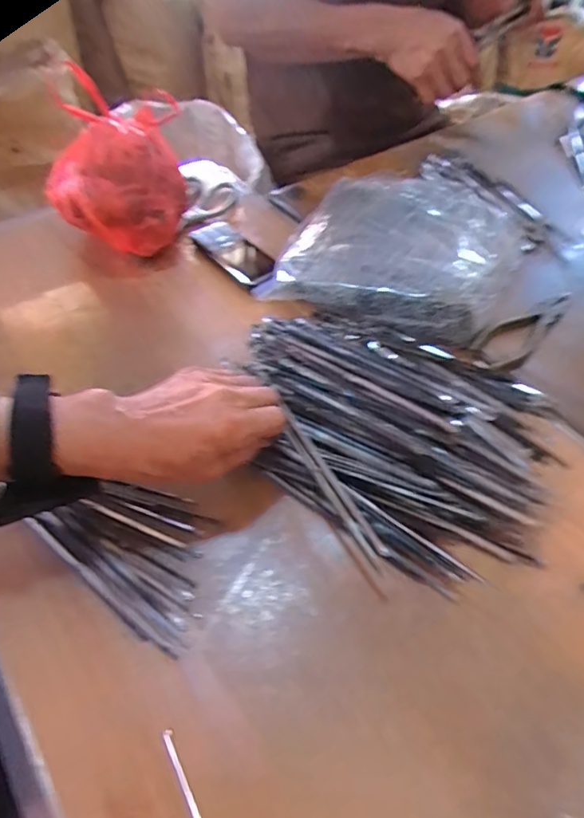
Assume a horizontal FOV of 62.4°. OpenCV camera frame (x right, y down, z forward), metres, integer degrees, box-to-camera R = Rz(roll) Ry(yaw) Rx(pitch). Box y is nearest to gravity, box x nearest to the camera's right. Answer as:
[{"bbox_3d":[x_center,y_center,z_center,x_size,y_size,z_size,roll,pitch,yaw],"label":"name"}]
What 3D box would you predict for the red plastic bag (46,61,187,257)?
[{"bbox_3d":[-0.196,-0.259,0.538,0.143,0.154,0.138,-18,54,-16],"label":"red plastic bag"}]

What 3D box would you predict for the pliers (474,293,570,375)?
[{"bbox_3d":[0.245,-0.082,0.502,0.157,0.014,0.045,-34,60,-25],"label":"pliers"}]

